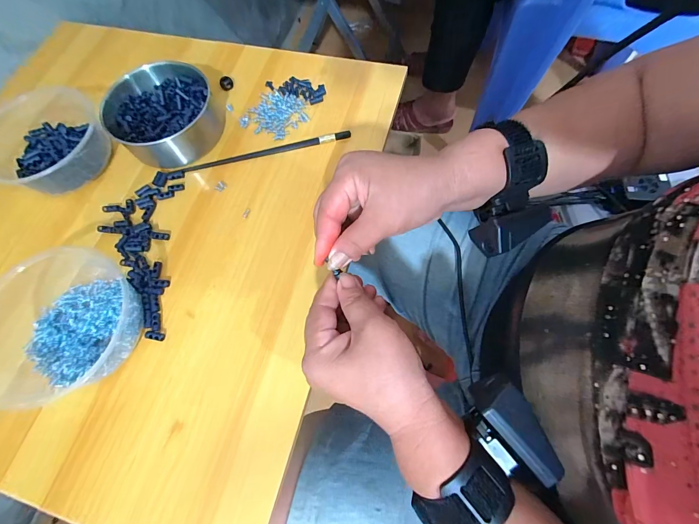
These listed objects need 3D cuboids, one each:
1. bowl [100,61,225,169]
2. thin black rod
[{"bbox_3d":[-0.231,-0.189,0.405,0.122,0.050,0.132,0,70,0],"label":"bowl"},{"bbox_3d":[-0.101,-0.138,0.399,0.206,0.007,0.010,-14,67,-1],"label":"thin black rod"}]

